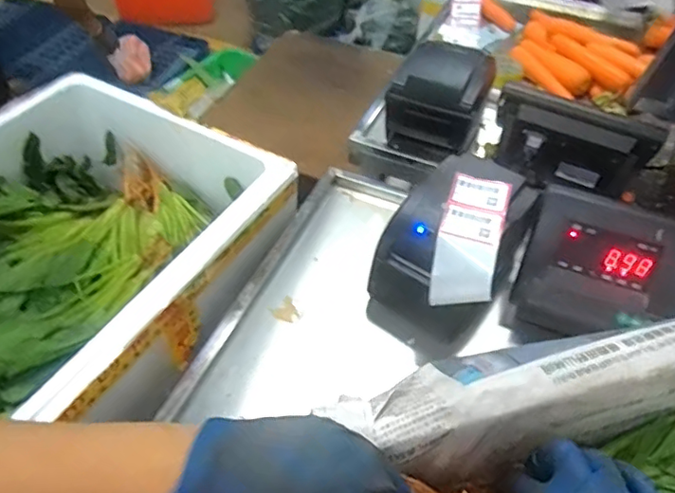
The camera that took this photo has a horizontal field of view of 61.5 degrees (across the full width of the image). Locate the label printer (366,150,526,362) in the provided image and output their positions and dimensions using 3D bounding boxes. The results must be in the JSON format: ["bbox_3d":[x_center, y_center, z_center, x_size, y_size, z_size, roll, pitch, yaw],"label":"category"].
[{"bbox_3d":[0.156,-0.001,0.770,0.161,0.155,0.231,25,51,19],"label":"label printer"}]

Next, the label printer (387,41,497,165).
[{"bbox_3d":[0.177,-0.257,0.983,0.153,0.123,0.147,19,50,14],"label":"label printer"}]

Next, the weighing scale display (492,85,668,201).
[{"bbox_3d":[0.360,-0.161,0.890,0.244,0.112,0.074,23,51,17],"label":"weighing scale display"}]

